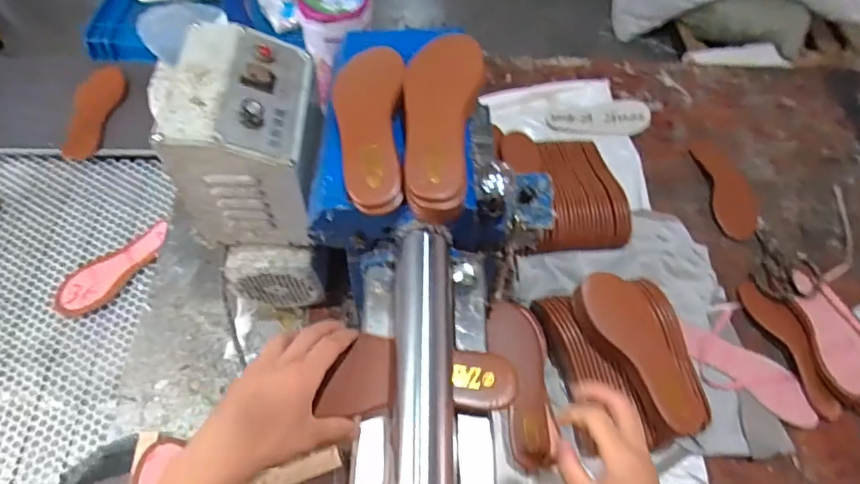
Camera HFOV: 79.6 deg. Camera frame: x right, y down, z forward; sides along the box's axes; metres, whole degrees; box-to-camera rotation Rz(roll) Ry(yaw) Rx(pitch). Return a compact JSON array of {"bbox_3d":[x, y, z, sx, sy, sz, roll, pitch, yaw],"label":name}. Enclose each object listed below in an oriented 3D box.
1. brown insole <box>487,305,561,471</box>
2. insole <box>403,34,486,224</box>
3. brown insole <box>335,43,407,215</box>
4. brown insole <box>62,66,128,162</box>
[{"bbox_3d":[0.129,0.192,0.721,0.081,0.024,0.225,-3,63,-5],"label":"brown insole"},{"bbox_3d":[0.013,-0.127,0.543,0.083,0.039,0.223,4,58,-3],"label":"insole"},{"bbox_3d":[-0.065,-0.126,0.550,0.071,0.042,0.190,2,58,-4],"label":"brown insole"},{"bbox_3d":[-0.643,-0.260,0.997,0.073,0.030,0.224,5,61,0],"label":"brown insole"}]

